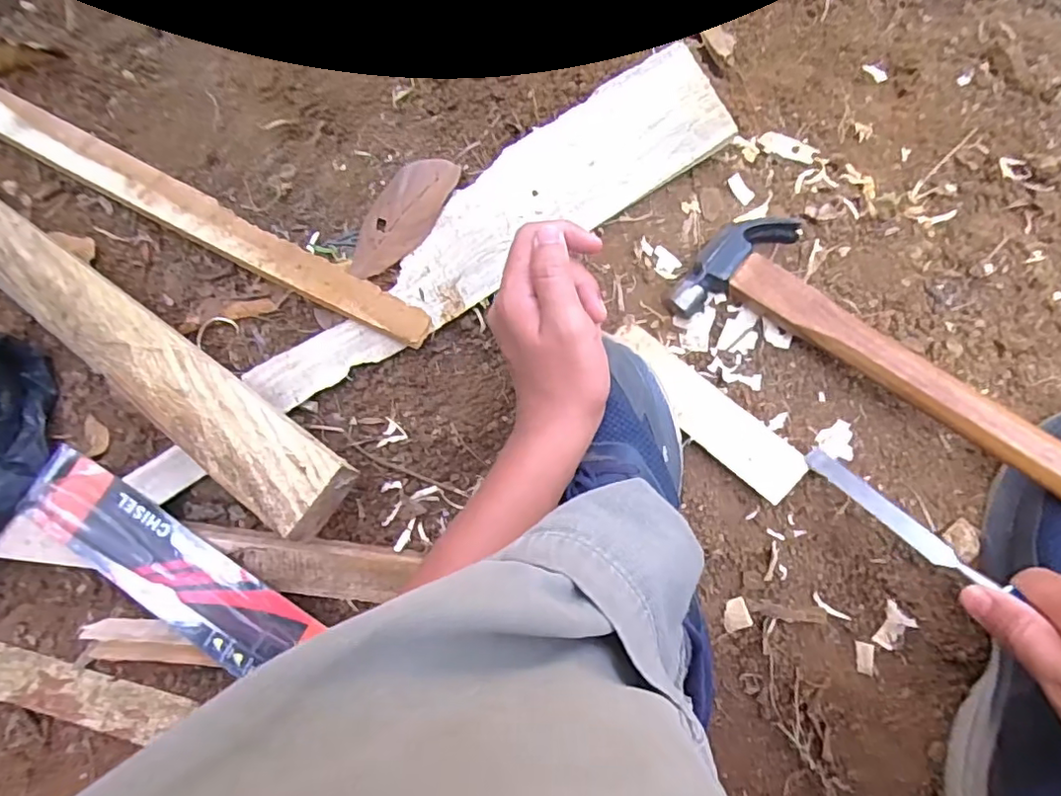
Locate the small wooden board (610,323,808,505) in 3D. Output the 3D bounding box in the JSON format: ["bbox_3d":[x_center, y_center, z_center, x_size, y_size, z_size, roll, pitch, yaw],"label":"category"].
[{"bbox_3d":[0.120,0.009,0.422,0.153,0.016,0.039,40,97,4],"label":"small wooden board"}]

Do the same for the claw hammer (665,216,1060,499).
[{"bbox_3d":[0.227,-0.022,0.380,0.275,0.027,0.093,39,94,20],"label":"claw hammer"}]

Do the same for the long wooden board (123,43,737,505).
[{"bbox_3d":[-0.099,-0.083,0.463,0.527,0.025,0.084,-31,89,8],"label":"long wooden board"}]

